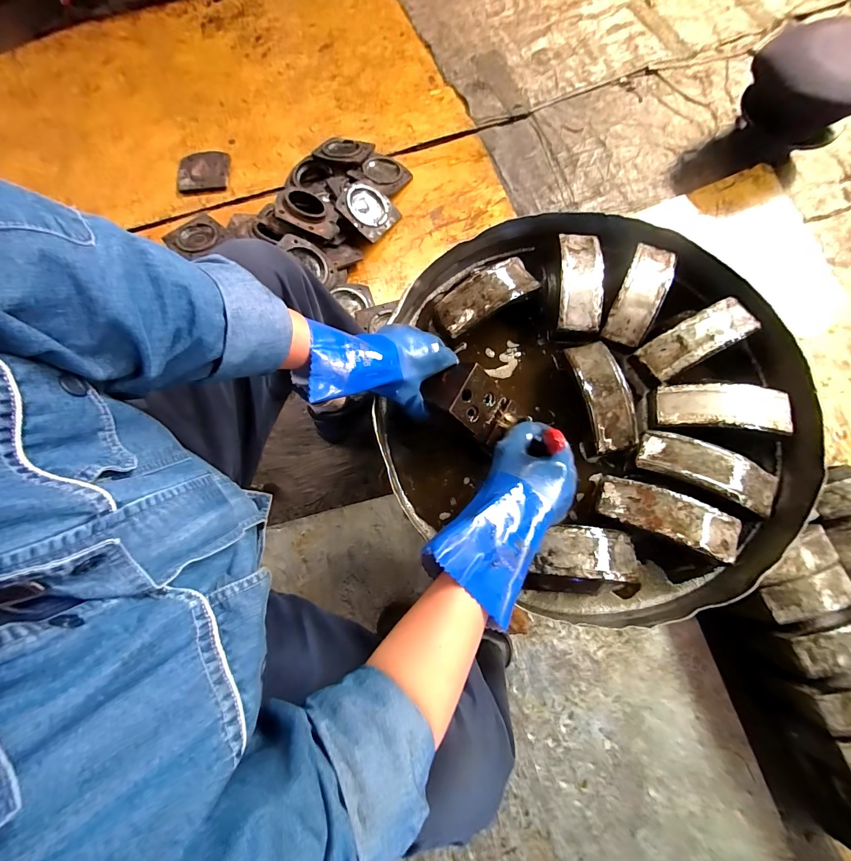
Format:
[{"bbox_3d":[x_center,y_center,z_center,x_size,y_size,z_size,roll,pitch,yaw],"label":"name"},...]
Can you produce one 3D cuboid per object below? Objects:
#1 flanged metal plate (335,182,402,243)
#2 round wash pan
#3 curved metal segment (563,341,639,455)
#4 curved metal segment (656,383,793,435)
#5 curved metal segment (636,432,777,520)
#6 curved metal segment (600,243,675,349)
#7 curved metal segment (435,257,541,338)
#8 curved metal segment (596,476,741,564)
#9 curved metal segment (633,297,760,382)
[{"bbox_3d":[-0.173,-0.659,1.086,0.166,0.026,0.166,42,65,-9],"label":"flanged metal plate"},{"bbox_3d":[0.237,-0.042,0.523,0.557,0.098,0.555,-1,76,4],"label":"round wash pan"},{"bbox_3d":[0.253,-0.052,0.515,0.063,0.027,0.159,-13,76,1],"label":"curved metal segment"},{"bbox_3d":[0.407,-0.031,0.496,0.159,0.030,0.062,5,77,6],"label":"curved metal segment"},{"bbox_3d":[0.371,0.051,0.474,0.166,0.031,0.063,24,79,10],"label":"curved metal segment"},{"bbox_3d":[0.323,-0.206,0.547,0.059,0.033,0.165,27,80,10],"label":"curved metal segment"},{"bbox_3d":[0.093,-0.208,0.554,0.157,0.029,0.066,-30,76,-3],"label":"curved metal segment"},{"bbox_3d":[0.310,0.109,0.462,0.163,0.031,0.060,22,79,9],"label":"curved metal segment"},{"bbox_3d":[0.393,-0.133,0.523,0.159,0.029,0.059,-28,76,-3],"label":"curved metal segment"}]

